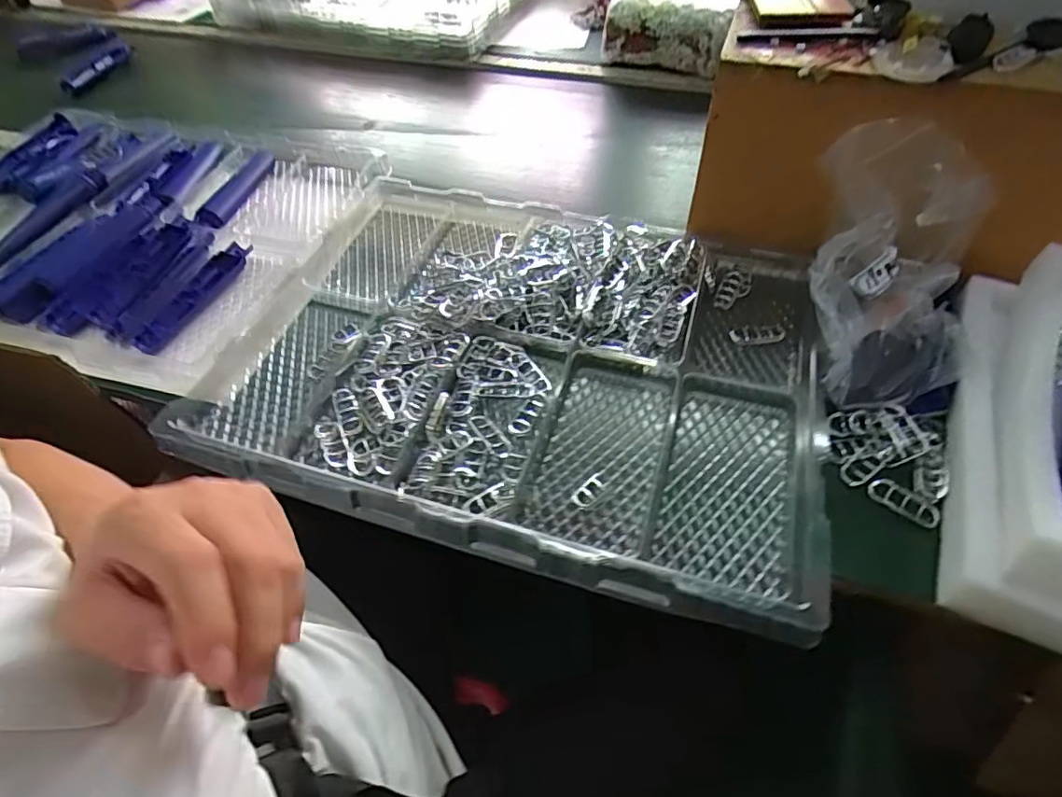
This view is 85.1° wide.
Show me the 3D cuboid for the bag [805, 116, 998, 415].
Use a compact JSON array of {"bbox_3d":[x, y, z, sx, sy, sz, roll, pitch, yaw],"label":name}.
[{"bbox_3d":[0.326,-0.108,0.510,0.150,0.155,0.190,12,53,11],"label":"bag"}]

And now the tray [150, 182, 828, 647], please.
[{"bbox_3d":[0.001,-0.061,0.577,0.531,0.062,0.427,14,54,12],"label":"tray"}]

